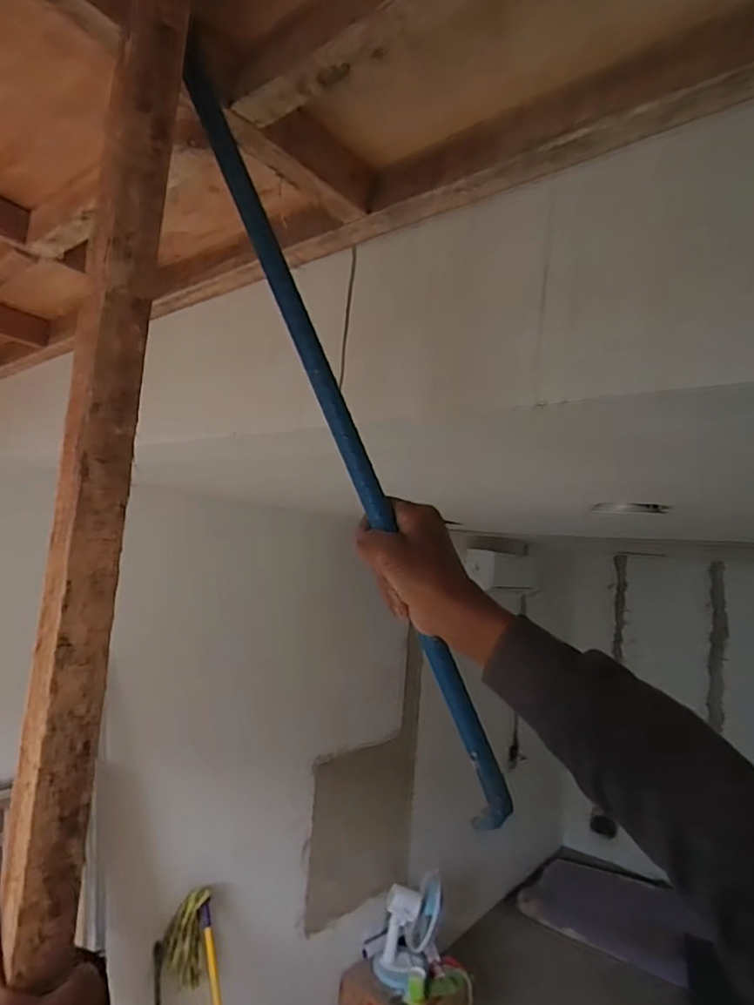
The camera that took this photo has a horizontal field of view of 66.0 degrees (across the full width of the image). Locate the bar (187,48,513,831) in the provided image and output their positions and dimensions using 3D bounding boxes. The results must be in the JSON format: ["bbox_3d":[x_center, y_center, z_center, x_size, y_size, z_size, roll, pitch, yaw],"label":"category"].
[{"bbox_3d":[-0.020,-0.045,0.483,0.027,0.668,0.021,-22,0,-13],"label":"bar"}]

